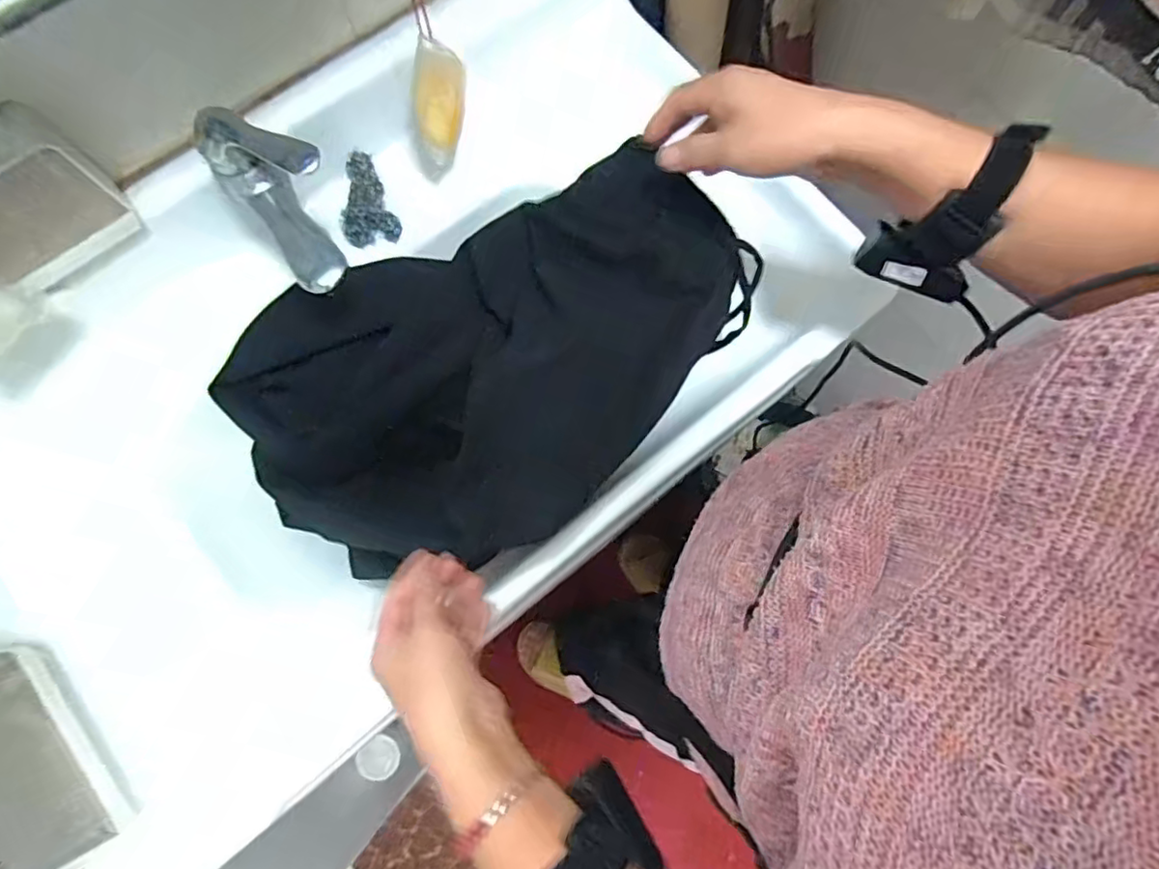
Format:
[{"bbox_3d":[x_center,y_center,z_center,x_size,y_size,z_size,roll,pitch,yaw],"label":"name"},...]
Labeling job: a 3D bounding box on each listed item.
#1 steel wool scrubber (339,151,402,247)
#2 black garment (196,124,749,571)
[{"bbox_3d":[-0.208,-0.224,0.577,0.052,0.042,0.084,-20,78,-7],"label":"steel wool scrubber"},{"bbox_3d":[-0.087,-0.077,0.515,0.410,0.110,0.308,-40,81,-10],"label":"black garment"}]

